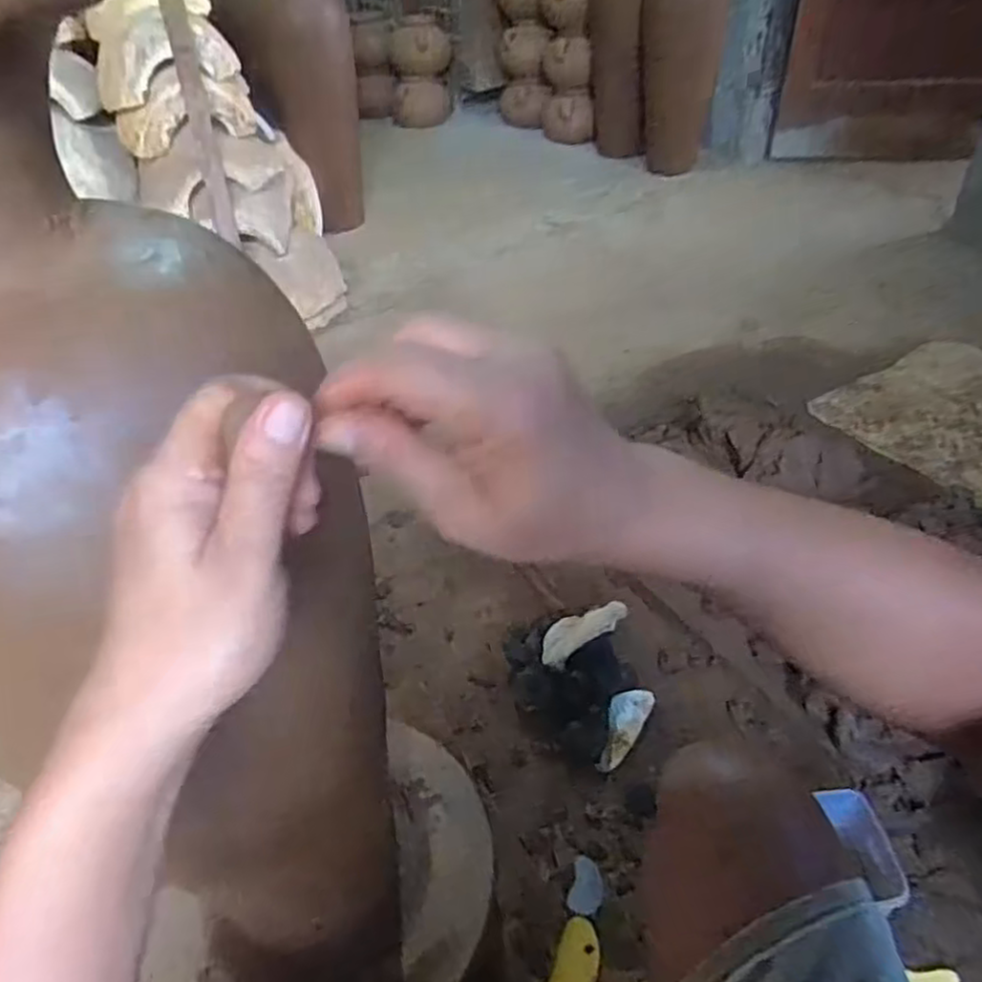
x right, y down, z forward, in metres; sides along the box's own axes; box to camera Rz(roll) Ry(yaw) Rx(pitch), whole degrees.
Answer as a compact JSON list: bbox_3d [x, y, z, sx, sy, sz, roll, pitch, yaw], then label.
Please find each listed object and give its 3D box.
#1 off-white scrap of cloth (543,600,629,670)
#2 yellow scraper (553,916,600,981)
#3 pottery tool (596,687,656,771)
[{"bbox_3d":[0.141,0.215,1.123,0.146,0.030,0.072,-32,44,4],"label":"off-white scrap of cloth"},{"bbox_3d":[0.098,0.562,0.853,0.047,0.005,0.108,17,59,11],"label":"yellow scraper"},{"bbox_3d":[0.193,0.351,1.081,0.051,0.027,0.136,20,61,25],"label":"pottery tool"}]

